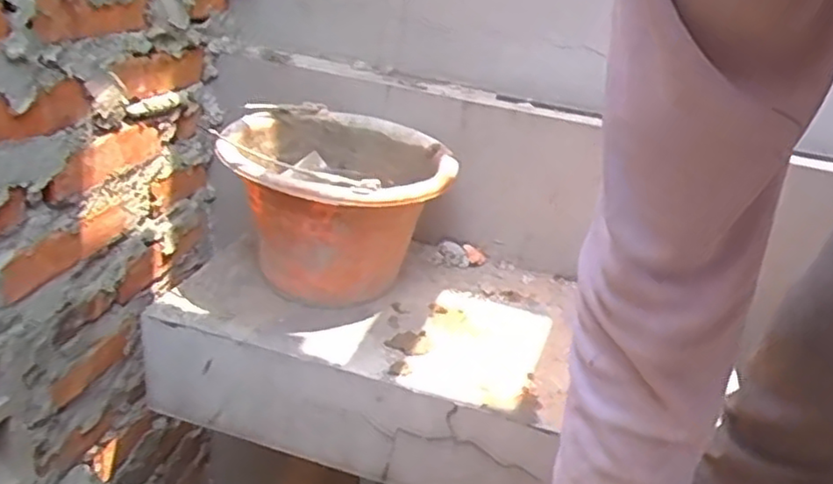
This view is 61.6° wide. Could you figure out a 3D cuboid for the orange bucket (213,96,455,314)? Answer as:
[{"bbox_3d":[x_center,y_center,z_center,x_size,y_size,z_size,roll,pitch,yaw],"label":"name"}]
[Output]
[{"bbox_3d":[-0.093,-0.038,0.813,0.240,0.183,0.244,6,25,-3],"label":"orange bucket"}]

